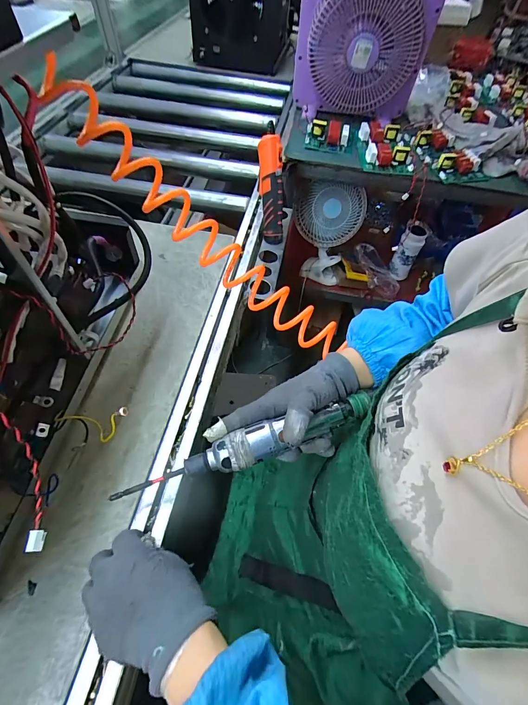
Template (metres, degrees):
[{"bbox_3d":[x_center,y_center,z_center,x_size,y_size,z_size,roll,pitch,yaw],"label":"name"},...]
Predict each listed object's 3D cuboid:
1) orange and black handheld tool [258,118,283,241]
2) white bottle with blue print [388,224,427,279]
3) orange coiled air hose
[{"bbox_3d":[0.014,-0.329,0.654,0.041,0.205,0.038,-7,27,-8],"label":"orange and black handheld tool"},{"bbox_3d":[0.487,-0.336,1.115,0.072,0.183,0.070,28,60,14],"label":"white bottle with blue print"},{"bbox_3d":[-0.077,-0.158,0.424,0.457,0.068,0.042,41,58,-17],"label":"orange coiled air hose"}]

